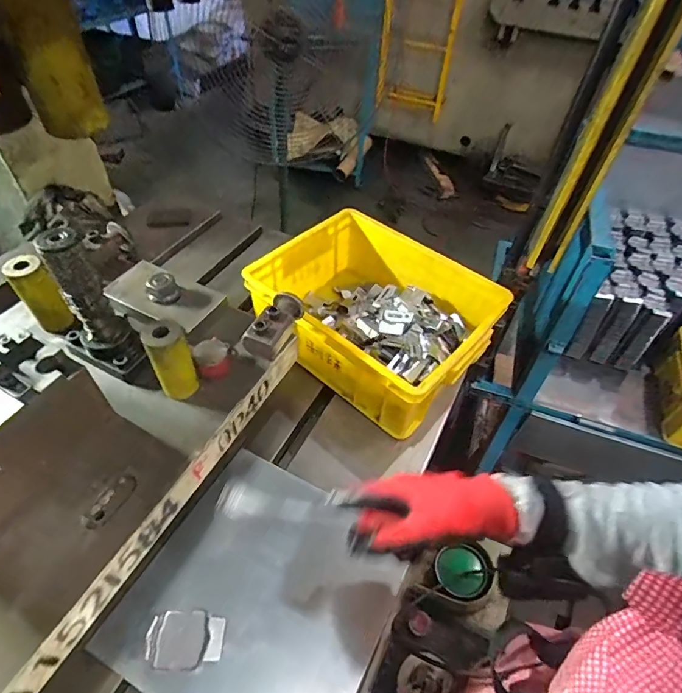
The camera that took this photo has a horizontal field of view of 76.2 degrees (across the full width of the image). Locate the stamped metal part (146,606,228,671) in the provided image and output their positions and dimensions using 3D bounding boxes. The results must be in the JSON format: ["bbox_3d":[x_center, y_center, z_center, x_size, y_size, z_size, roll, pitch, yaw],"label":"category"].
[{"bbox_3d":[-0.160,0.303,0.452,0.074,0.014,0.052,-3,49,-5],"label":"stamped metal part"}]

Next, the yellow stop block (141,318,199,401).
[{"bbox_3d":[-0.184,0.016,0.477,0.039,0.095,0.034,-23,54,-21],"label":"yellow stop block"}]

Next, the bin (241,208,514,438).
[{"bbox_3d":[0.052,-0.052,0.701,0.343,0.130,0.259,33,55,23],"label":"bin"}]

